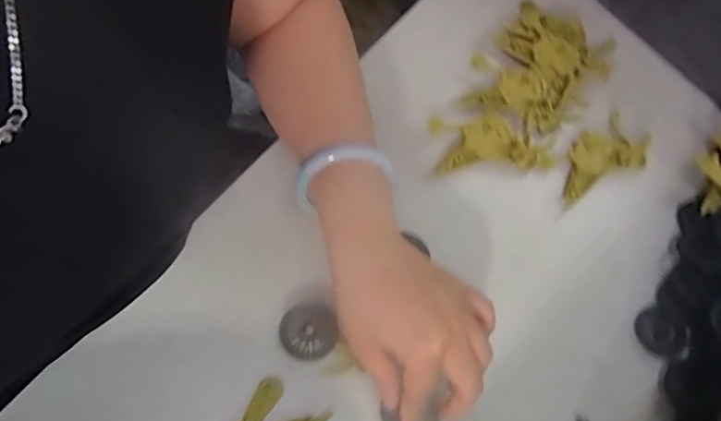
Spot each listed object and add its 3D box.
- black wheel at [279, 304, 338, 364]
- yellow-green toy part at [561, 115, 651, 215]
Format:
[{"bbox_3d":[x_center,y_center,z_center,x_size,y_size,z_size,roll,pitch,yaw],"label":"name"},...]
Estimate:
[{"bbox_3d":[-0.034,0.080,0.371,0.035,0.009,0.035,4,68,-9],"label":"black wheel"},{"bbox_3d":[0.194,-0.042,0.463,0.093,0.012,0.047,-29,76,-20],"label":"yellow-green toy part"}]

